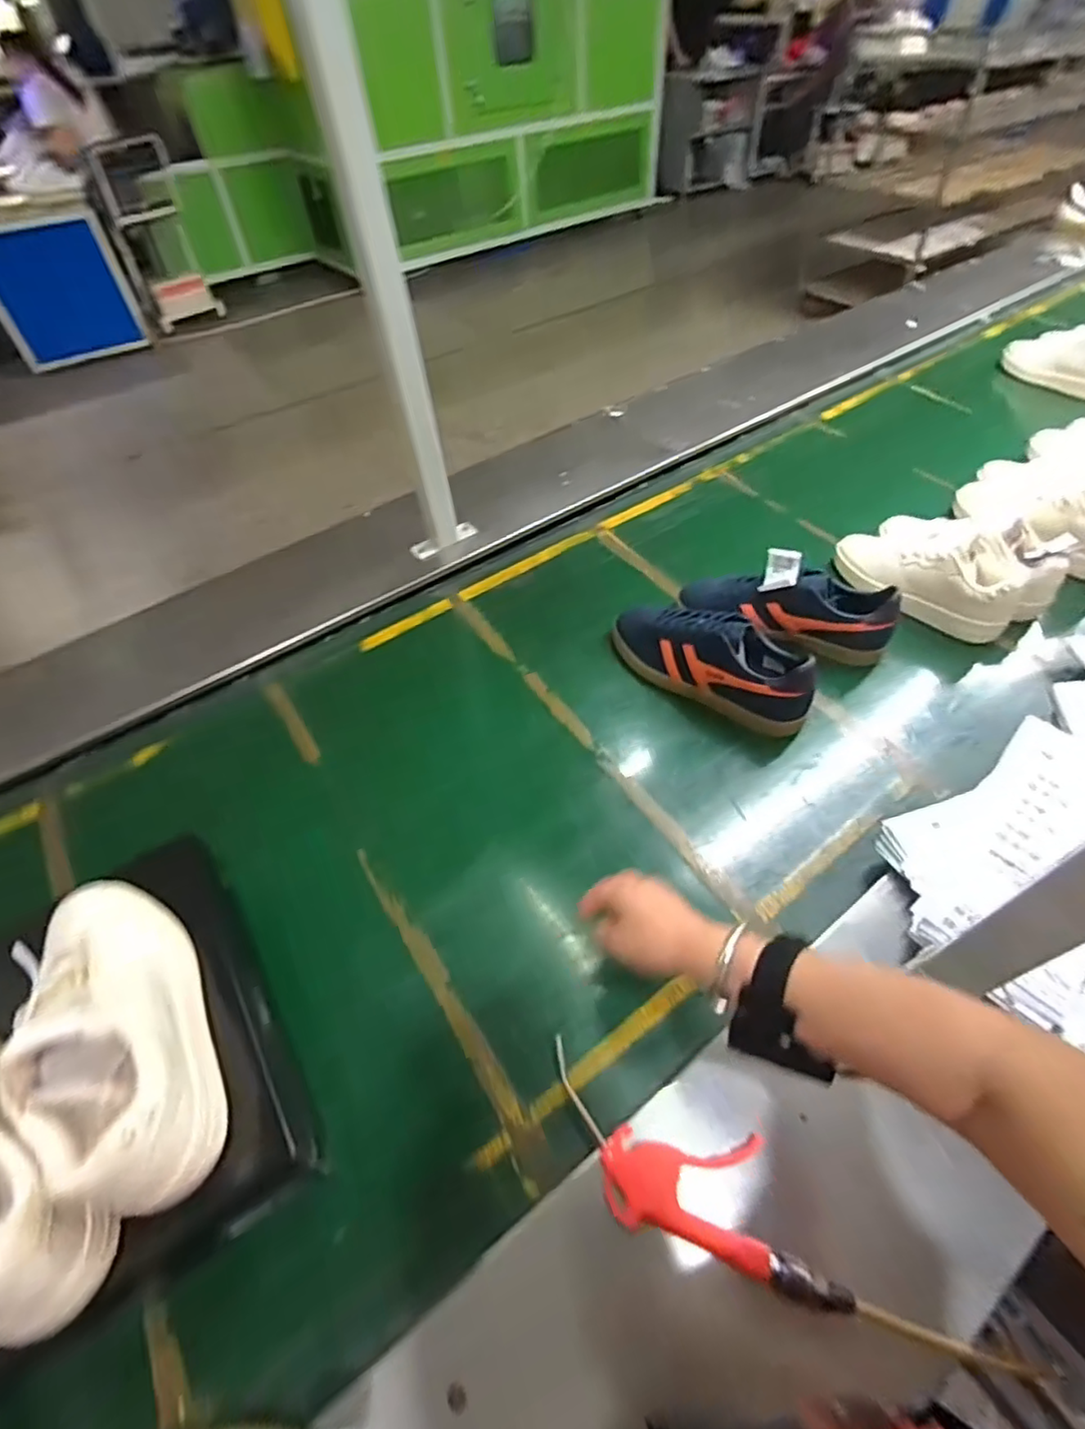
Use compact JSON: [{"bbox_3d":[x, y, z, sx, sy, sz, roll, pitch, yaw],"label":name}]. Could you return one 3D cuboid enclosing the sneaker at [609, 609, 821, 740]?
[{"bbox_3d":[0.214,-0.074,0.806,0.289,0.104,0.118,26,57,23],"label":"sneaker"}]

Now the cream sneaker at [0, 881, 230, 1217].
[{"bbox_3d":[-0.321,0.217,0.442,0.087,0.118,0.251,-28,55,-17],"label":"cream sneaker"}]

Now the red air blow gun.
[{"bbox_3d":[0.106,0.364,0.487,0.234,0.041,0.097,15,53,16],"label":"red air blow gun"}]

